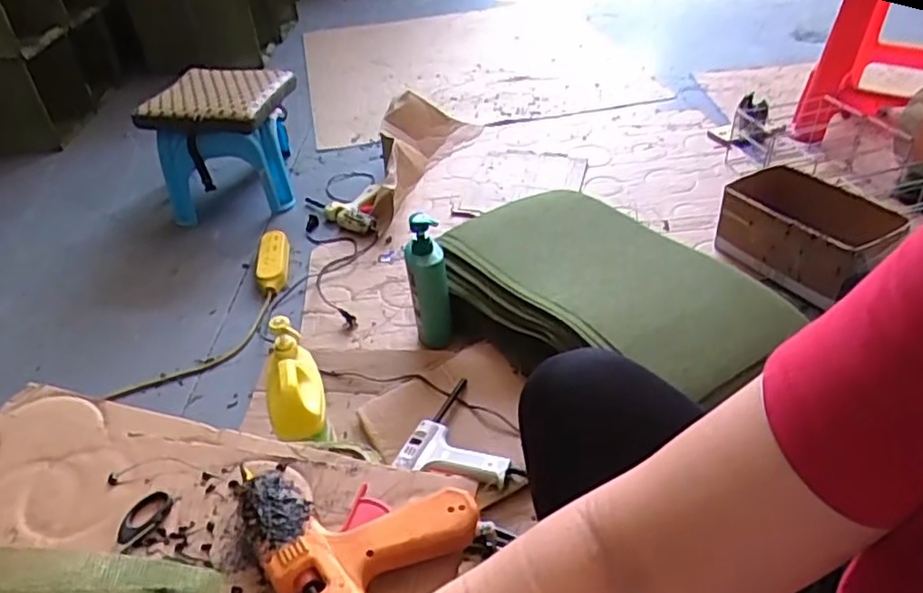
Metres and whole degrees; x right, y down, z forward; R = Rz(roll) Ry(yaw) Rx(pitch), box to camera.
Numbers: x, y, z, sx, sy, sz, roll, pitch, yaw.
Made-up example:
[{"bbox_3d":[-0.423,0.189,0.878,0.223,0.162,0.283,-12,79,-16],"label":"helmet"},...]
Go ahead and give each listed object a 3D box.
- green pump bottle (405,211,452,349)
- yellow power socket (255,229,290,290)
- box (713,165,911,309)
[{"bbox_3d":[-0.056,-0.017,1.150,0.067,0.251,0.080,-7,40,-5],"label":"green pump bottle"},{"bbox_3d":[-0.401,-0.077,1.419,0.068,0.048,0.166,-8,40,-6],"label":"yellow power socket"},{"bbox_3d":[0.658,-0.117,1.294,0.180,0.153,0.281,-23,43,-22],"label":"box"}]

